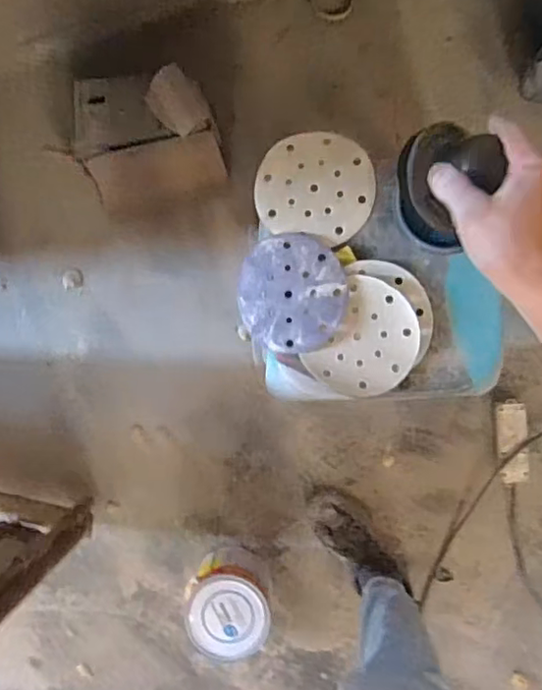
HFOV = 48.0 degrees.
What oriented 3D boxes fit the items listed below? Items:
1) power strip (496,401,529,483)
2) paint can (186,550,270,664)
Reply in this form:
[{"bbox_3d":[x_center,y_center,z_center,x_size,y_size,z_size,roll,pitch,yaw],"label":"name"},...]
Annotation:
[{"bbox_3d":[0.470,0.190,1.177,0.054,0.034,0.165,-8,93,4],"label":"power strip"},{"bbox_3d":[-0.078,0.497,1.179,0.154,0.154,0.158,0,94,4],"label":"paint can"}]

